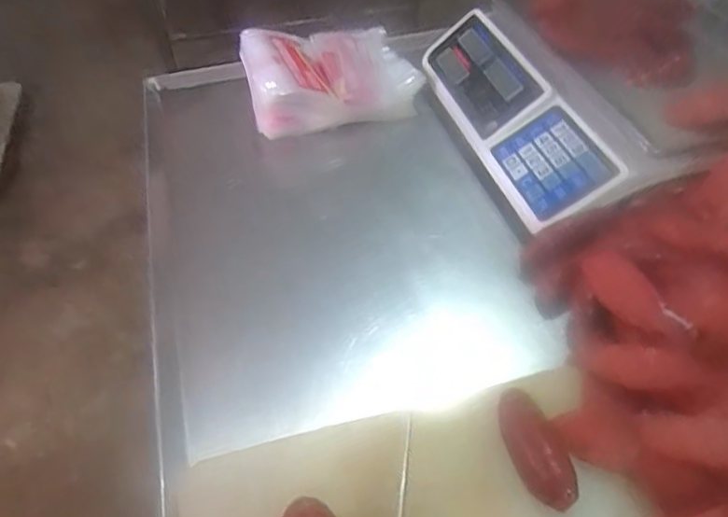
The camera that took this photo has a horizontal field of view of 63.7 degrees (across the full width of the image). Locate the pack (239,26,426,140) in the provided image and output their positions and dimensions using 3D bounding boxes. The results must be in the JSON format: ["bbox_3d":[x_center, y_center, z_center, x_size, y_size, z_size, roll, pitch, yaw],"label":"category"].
[{"bbox_3d":[-0.044,-0.237,0.734,0.205,0.063,0.167,-14,48,-9],"label":"pack"}]

